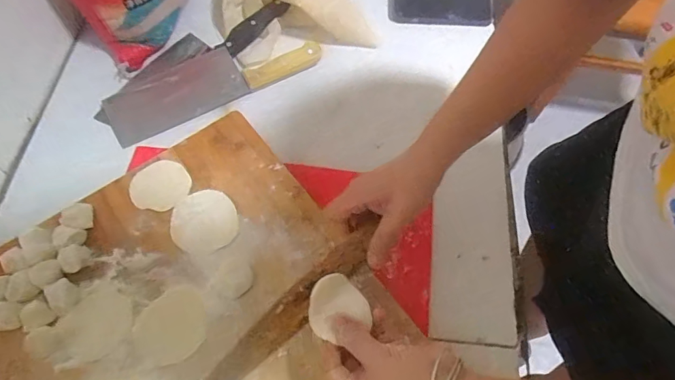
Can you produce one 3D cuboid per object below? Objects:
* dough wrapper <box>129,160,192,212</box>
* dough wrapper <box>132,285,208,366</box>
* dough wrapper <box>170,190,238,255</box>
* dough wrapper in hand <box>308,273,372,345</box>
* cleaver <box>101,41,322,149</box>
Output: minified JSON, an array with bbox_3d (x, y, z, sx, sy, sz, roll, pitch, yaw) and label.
[{"bbox_3d":[-0.204,-0.005,0.520,0.062,0.004,0.064,1,62,-2],"label":"dough wrapper"},{"bbox_3d":[-0.166,0.136,0.453,0.072,0.005,0.067,-36,69,-19],"label":"dough wrapper"},{"bbox_3d":[-0.147,0.034,0.501,0.069,0.005,0.073,-7,63,-6],"label":"dough wrapper"},{"bbox_3d":[-0.001,0.096,0.379,0.048,0.011,0.049,-19,64,-12],"label":"dough wrapper in hand"},{"bbox_3d":[-0.169,-0.153,0.619,0.287,0.026,0.087,-24,65,-14],"label":"cleaver"}]

